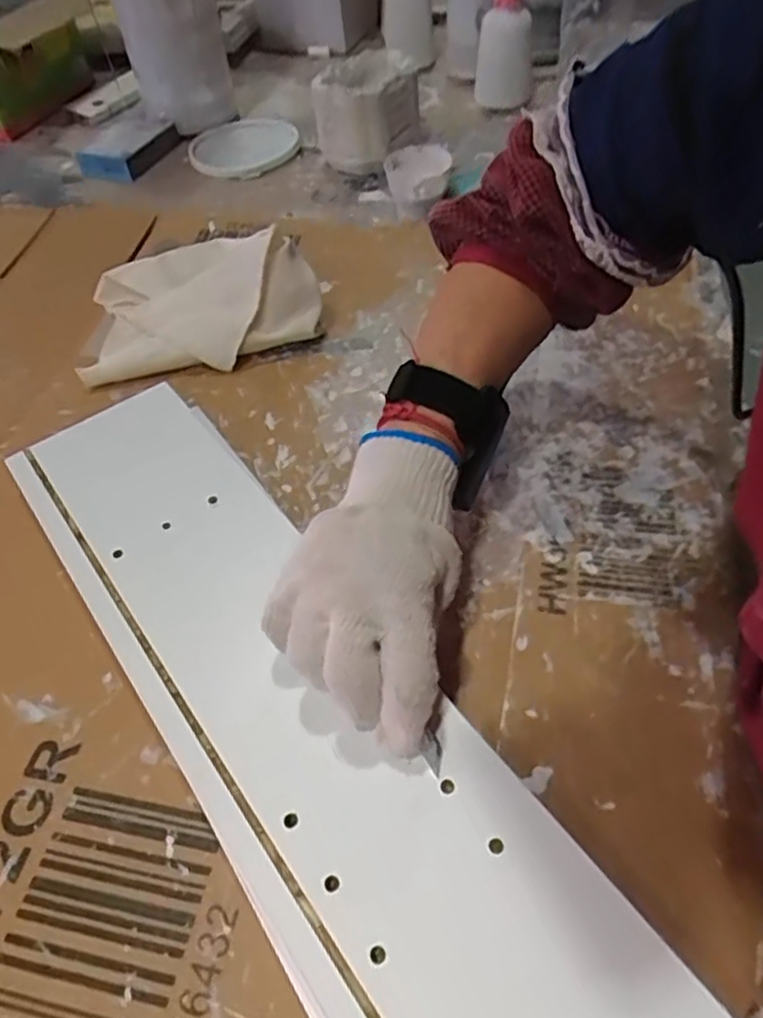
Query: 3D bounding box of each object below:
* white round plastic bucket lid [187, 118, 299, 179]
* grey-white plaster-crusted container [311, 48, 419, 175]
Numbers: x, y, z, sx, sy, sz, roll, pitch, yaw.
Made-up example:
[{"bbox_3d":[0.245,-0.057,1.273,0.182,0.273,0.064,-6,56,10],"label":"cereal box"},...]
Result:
[{"bbox_3d":[-0.157,-0.413,0.794,0.106,0.017,0.120,35,61,28],"label":"white round plastic bucket lid"},{"bbox_3d":[-0.011,-0.422,0.747,0.083,0.086,0.108,22,55,21],"label":"grey-white plaster-crusted container"}]

